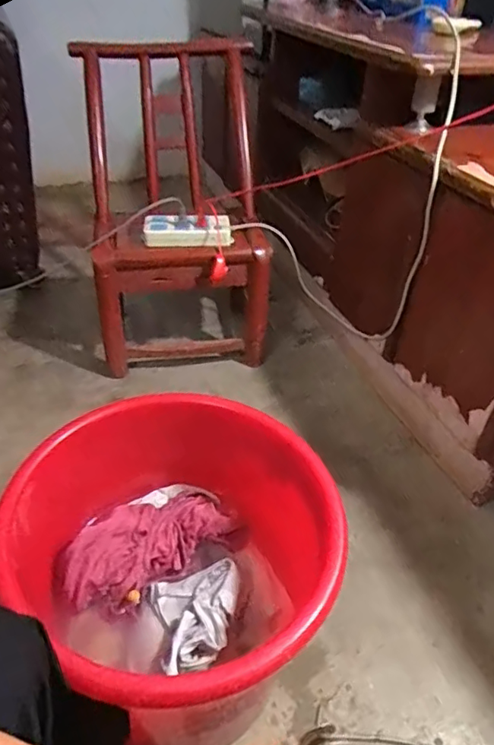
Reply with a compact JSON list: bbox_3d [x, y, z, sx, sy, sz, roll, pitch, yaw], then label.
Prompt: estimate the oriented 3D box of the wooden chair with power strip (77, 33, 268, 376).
[{"bbox_3d":[-0.171,-0.394,1.257,0.376,0.633,0.478,-4,40,-11],"label":"wooden chair with power strip"}]

